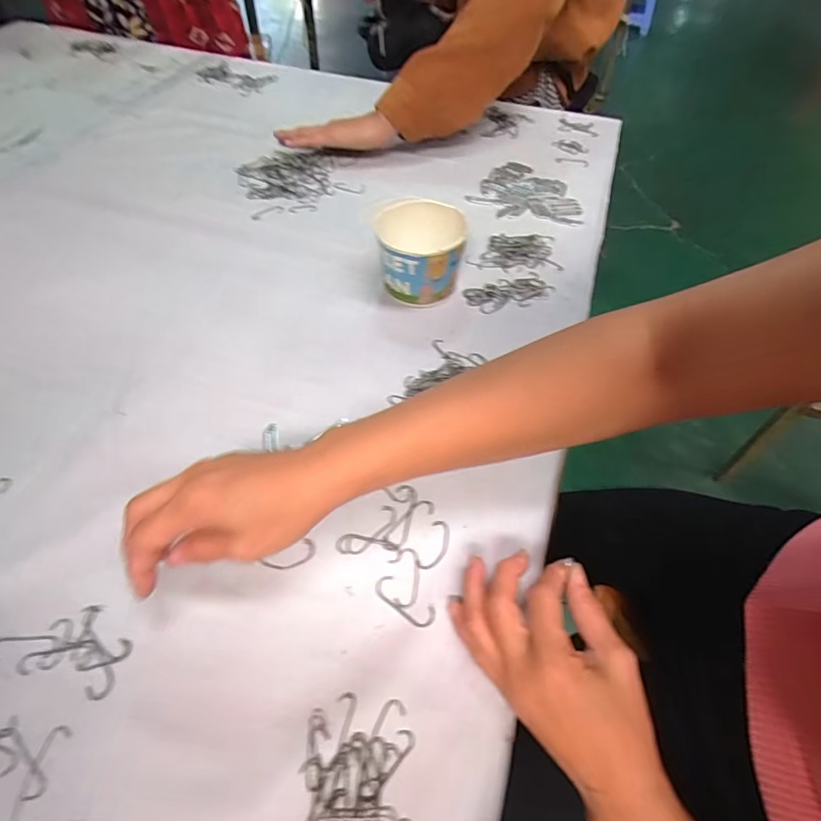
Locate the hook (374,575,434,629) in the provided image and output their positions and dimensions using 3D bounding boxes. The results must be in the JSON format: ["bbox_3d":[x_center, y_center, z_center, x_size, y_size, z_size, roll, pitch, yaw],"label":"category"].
[{"bbox_3d":[-0.004,0.131,0.342,0.047,0.004,0.017,31,58,20],"label":"hook"}]

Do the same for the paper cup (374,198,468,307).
[{"bbox_3d":[0.009,-0.166,0.522,0.085,0.080,0.088,1,52,-1],"label":"paper cup"}]

